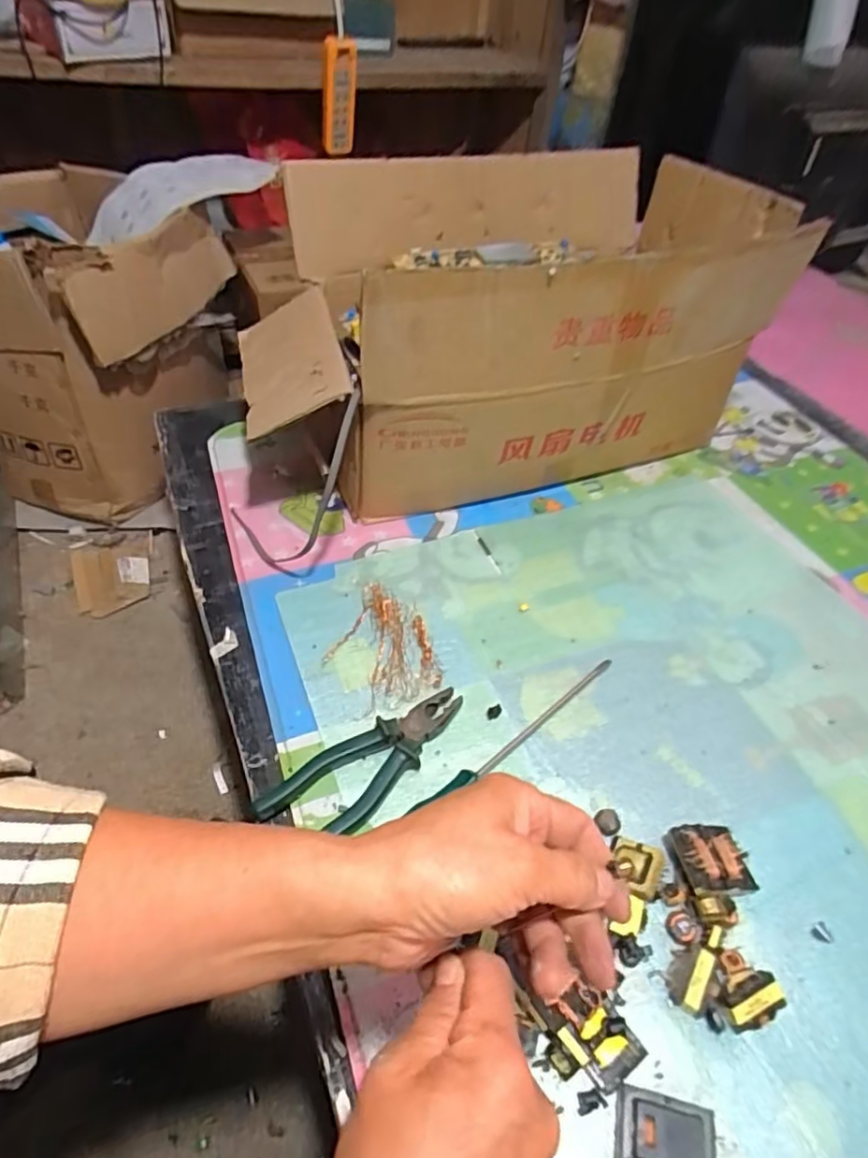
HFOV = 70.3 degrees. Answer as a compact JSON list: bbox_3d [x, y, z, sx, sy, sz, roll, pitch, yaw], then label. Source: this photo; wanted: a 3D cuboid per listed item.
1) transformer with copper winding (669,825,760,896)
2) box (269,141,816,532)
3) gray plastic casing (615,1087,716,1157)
[{"bbox_3d":[0.216,0.220,0.482,0.057,0.026,0.051,-5,46,-9],"label":"transformer with copper winding"},{"bbox_3d":[0.115,-0.337,0.828,0.549,0.302,0.412,-13,48,-16],"label":"box"},{"bbox_3d":[0.140,0.336,0.368,0.059,0.020,0.040,10,46,6],"label":"gray plastic casing"}]

